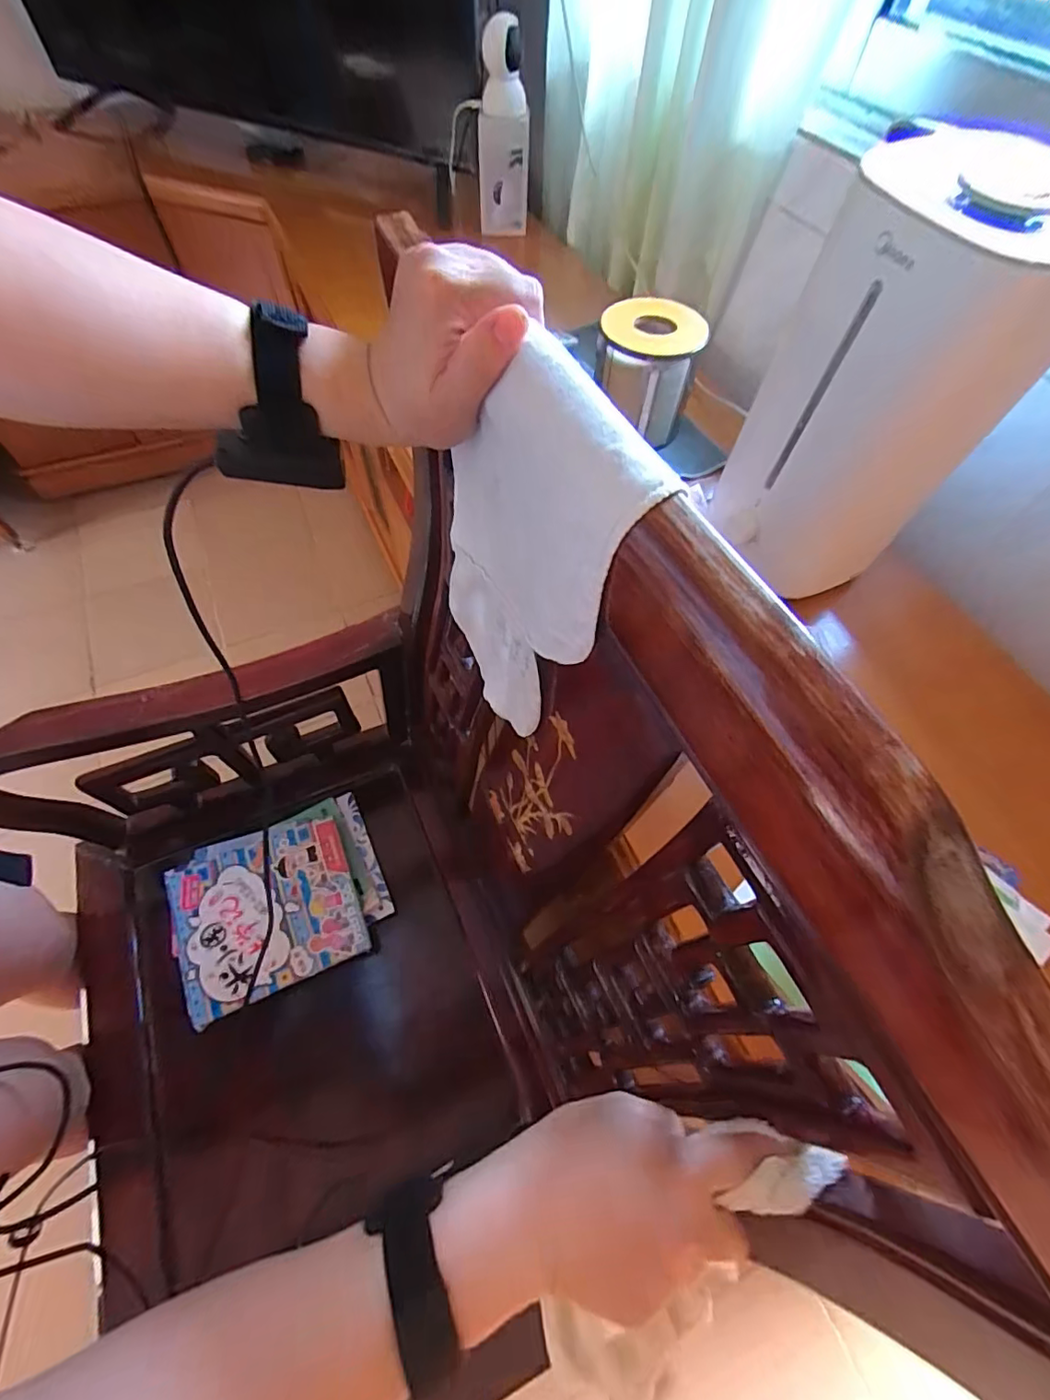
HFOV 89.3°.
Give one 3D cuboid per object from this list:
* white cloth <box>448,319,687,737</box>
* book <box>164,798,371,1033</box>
[{"bbox_3d":[-0.005,-0.071,0.311,0.043,0.266,0.132,-36,87,-20],"label":"white cloth"},{"bbox_3d":[-0.322,0.253,0.657,0.208,0.030,0.195,-20,63,-13],"label":"book"}]

